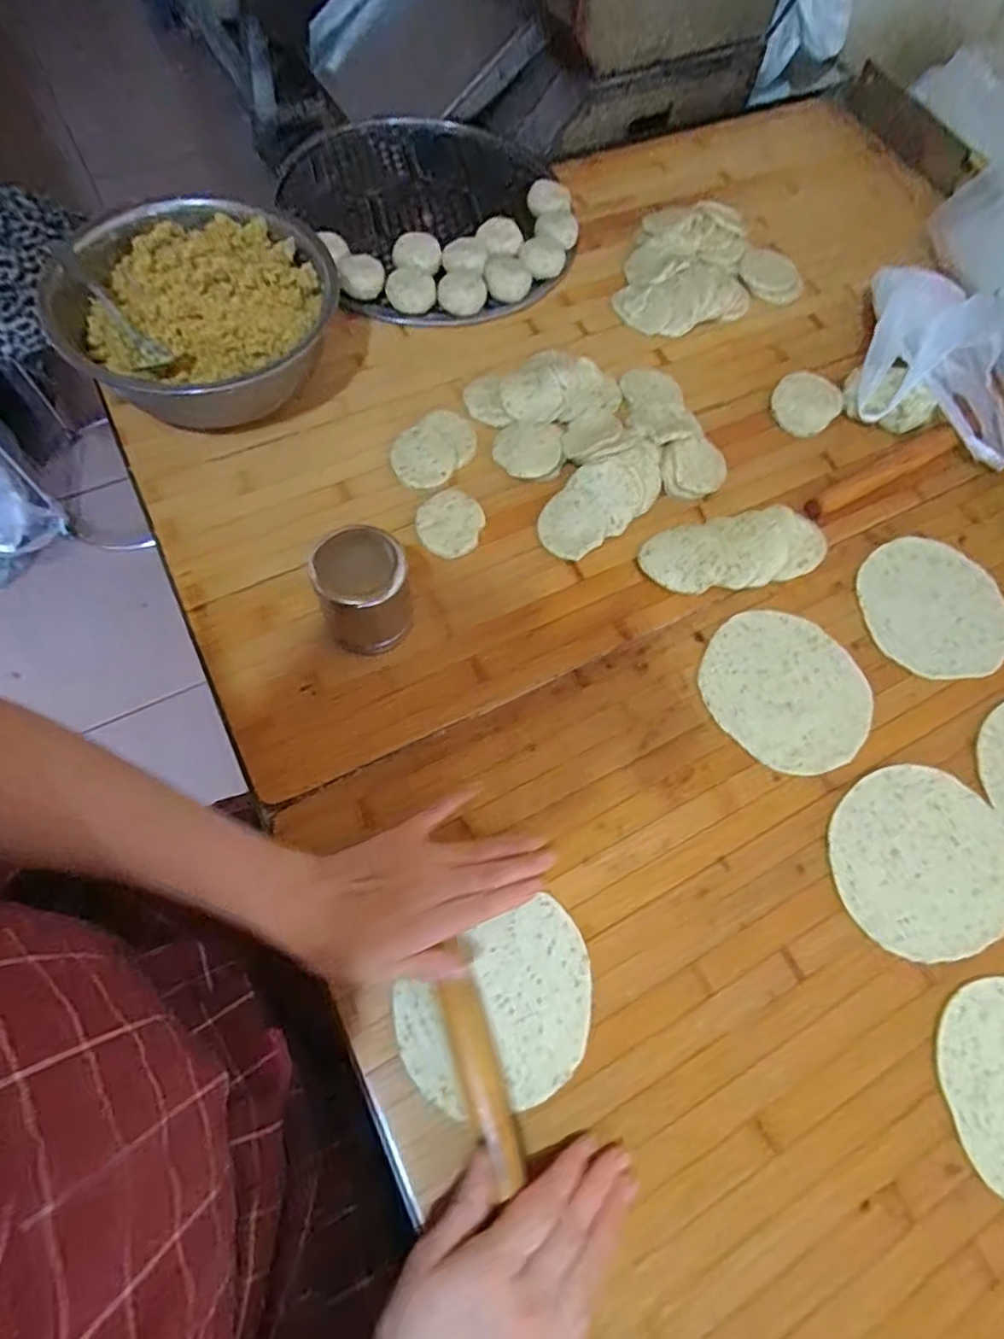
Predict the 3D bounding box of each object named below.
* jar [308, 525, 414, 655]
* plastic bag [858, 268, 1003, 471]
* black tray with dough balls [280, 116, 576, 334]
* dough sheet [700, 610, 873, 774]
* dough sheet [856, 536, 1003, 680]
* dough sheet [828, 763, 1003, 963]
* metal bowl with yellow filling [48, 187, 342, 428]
[{"bbox_3d":[-0.101,-0.056,0.464,0.066,0.084,0.059,-9,68,-7],"label":"jar"},{"bbox_3d":[0.414,-0.281,0.602,0.156,0.073,0.147,17,67,4],"label":"plastic bag"},{"bbox_3d":[-0.070,-0.490,0.683,0.271,0.041,0.316,-19,69,-11],"label":"black tray with dough balls"},{"bbox_3d":[0.224,0.014,0.500,0.127,0.004,0.124,36,70,11],"label":"dough sheet"},{"bbox_3d":[0.367,-0.056,0.541,0.122,0.004,0.133,4,67,-1],"label":"dough sheet"},{"bbox_3d":[0.297,0.134,0.452,0.133,0.005,0.122,-22,70,-12],"label":"dough sheet"},{"bbox_3d":[-0.267,-0.307,0.559,0.228,0.088,0.214,1,67,-3],"label":"metal bowl with yellow filling"}]

